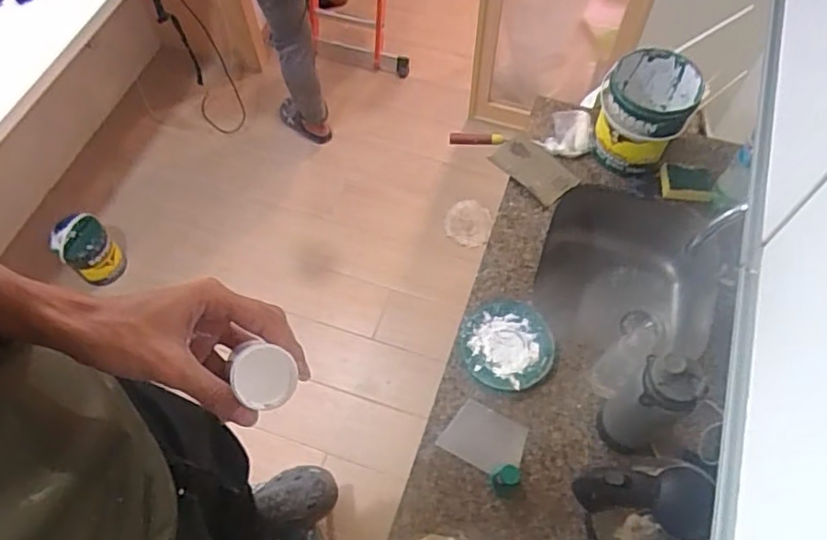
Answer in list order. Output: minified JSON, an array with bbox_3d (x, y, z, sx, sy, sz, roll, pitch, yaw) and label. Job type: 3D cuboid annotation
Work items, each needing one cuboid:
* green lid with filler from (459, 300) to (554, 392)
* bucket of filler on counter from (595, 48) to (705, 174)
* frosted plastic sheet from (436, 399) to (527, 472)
[{"bbox_3d":[0.172,0.136,1.133,0.165,0.023,0.164,0,61,1],"label":"green lid with filler"},{"bbox_3d":[0.461,-0.318,1.251,0.172,0.195,0.166,0,61,1],"label":"bucket of filler on counter"},{"bbox_3d":[0.124,0.291,1.064,0.133,0.006,0.099,25,63,18],"label":"frosted plastic sheet"}]

